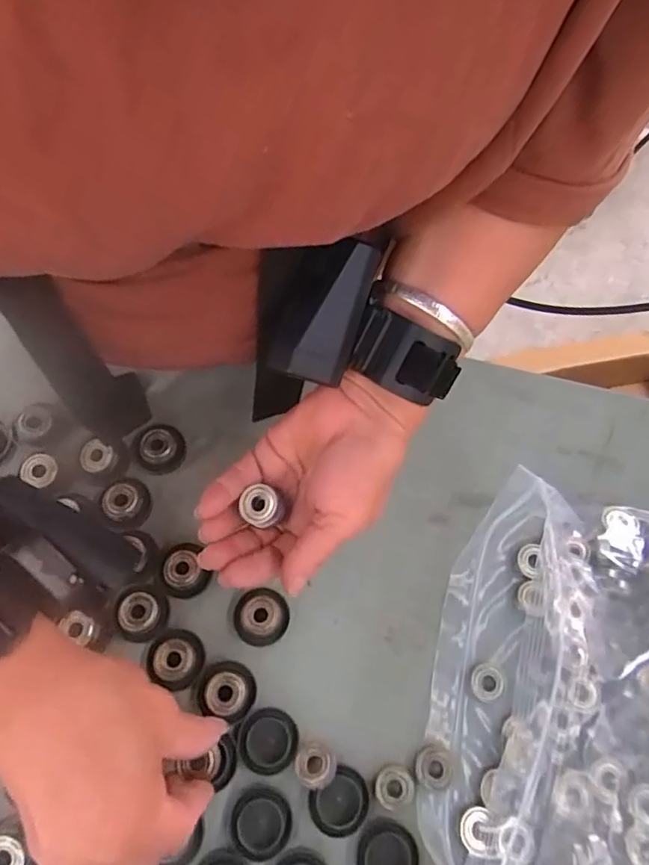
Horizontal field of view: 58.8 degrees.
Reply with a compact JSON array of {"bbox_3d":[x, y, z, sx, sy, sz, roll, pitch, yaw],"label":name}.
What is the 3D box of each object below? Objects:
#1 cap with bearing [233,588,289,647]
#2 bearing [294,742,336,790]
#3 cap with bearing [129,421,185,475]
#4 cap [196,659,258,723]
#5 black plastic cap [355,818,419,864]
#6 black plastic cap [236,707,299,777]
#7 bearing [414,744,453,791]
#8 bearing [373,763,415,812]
[{"bbox_3d":[-0.037,0.107,0.334,0.031,0.011,0.031,1,68,-3],"label":"cap with bearing"},{"bbox_3d":[-0.005,0.178,0.307,0.021,0.004,0.021,1,68,-3],"label":"bearing"},{"bbox_3d":[-0.108,0.008,0.368,0.033,0.011,0.030,1,68,-3],"label":"cap with bearing"},{"bbox_3d":[-0.054,0.142,0.317,0.031,0.010,0.028,19,68,4],"label":"cap"},{"bbox_3d":[0.032,0.218,0.295,0.030,0.006,0.031,1,68,-3],"label":"black plastic cap"},{"bbox_3d":[-0.031,0.167,0.311,0.032,0.004,0.031,1,68,-3],"label":"black plastic cap"},{"bbox_3d":[0.060,0.182,0.314,0.021,0.006,0.021,1,68,-3],"label":"bearing"},{"bbox_3d":[0.037,0.190,0.308,0.021,0.004,0.021,1,68,-3],"label":"bearing"}]

